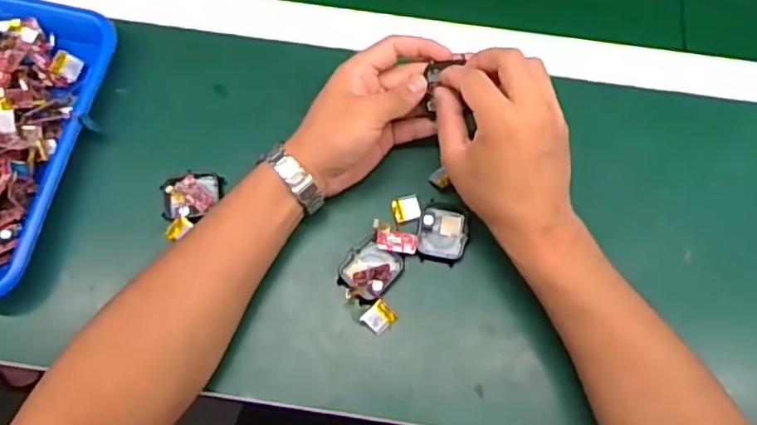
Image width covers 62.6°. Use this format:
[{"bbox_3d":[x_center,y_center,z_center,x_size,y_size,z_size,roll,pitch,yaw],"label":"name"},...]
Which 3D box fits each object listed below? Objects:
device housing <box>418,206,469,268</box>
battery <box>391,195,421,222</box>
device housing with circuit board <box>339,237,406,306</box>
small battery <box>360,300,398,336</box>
[{"bbox_3d":[0.050,0.018,0.484,0.037,0.007,0.044,10,71,3],"label":"device housing"},{"bbox_3d":[0.022,-0.003,0.492,0.021,0.005,0.021,-14,71,-5],"label":"battery"},{"bbox_3d":[-0.007,0.042,0.468,0.039,0.019,0.048,42,75,13],"label":"device housing with circuit board"},{"bbox_3d":[0.001,0.078,0.463,0.021,0.005,0.021,44,85,-5],"label":"small battery"}]

